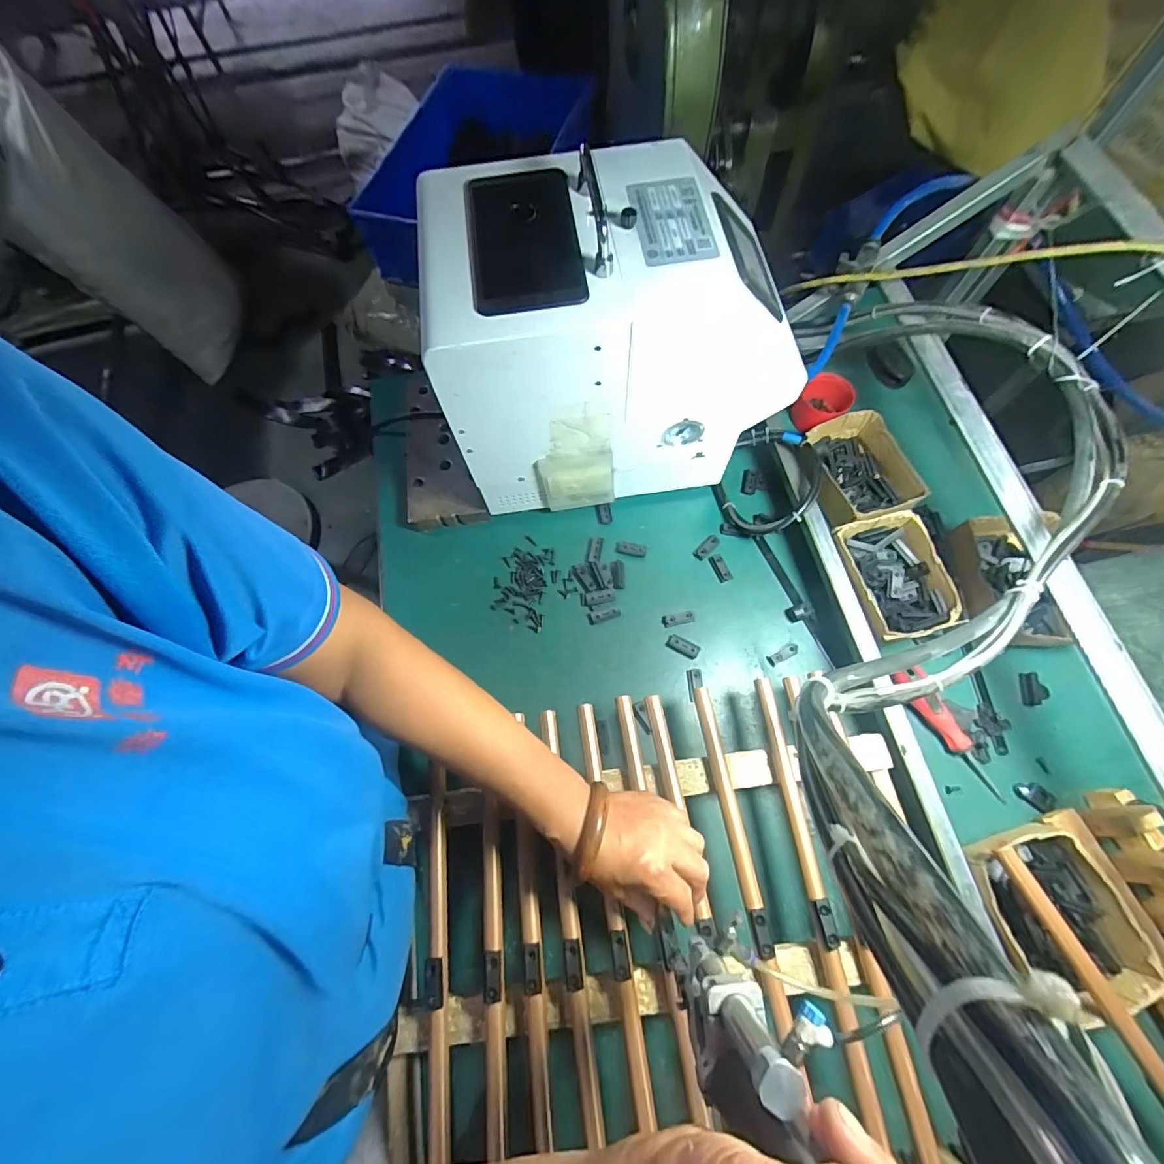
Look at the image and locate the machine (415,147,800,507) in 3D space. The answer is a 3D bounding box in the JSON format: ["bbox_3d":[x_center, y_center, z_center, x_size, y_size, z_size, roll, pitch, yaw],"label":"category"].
[{"bbox_3d":[0.032,-0.251,0.552,0.341,0.296,0.225,-8,70,0],"label":"machine"}]

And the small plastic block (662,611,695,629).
[{"bbox_3d":[0.115,0.045,0.589,0.039,0.005,0.015,-12,70,-2],"label":"small plastic block"}]

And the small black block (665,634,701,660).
[{"bbox_3d":[0.117,0.075,0.574,0.038,0.004,0.018,28,74,12],"label":"small black block"}]

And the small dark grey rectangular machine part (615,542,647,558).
[{"bbox_3d":[0.062,-0.042,0.624,0.038,0.004,0.015,10,71,6],"label":"small dark grey rectangular machine part"}]

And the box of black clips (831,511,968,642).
[{"bbox_3d":[0.354,-0.005,0.563,0.100,0.042,0.138,-15,70,-3],"label":"box of black clips"}]

